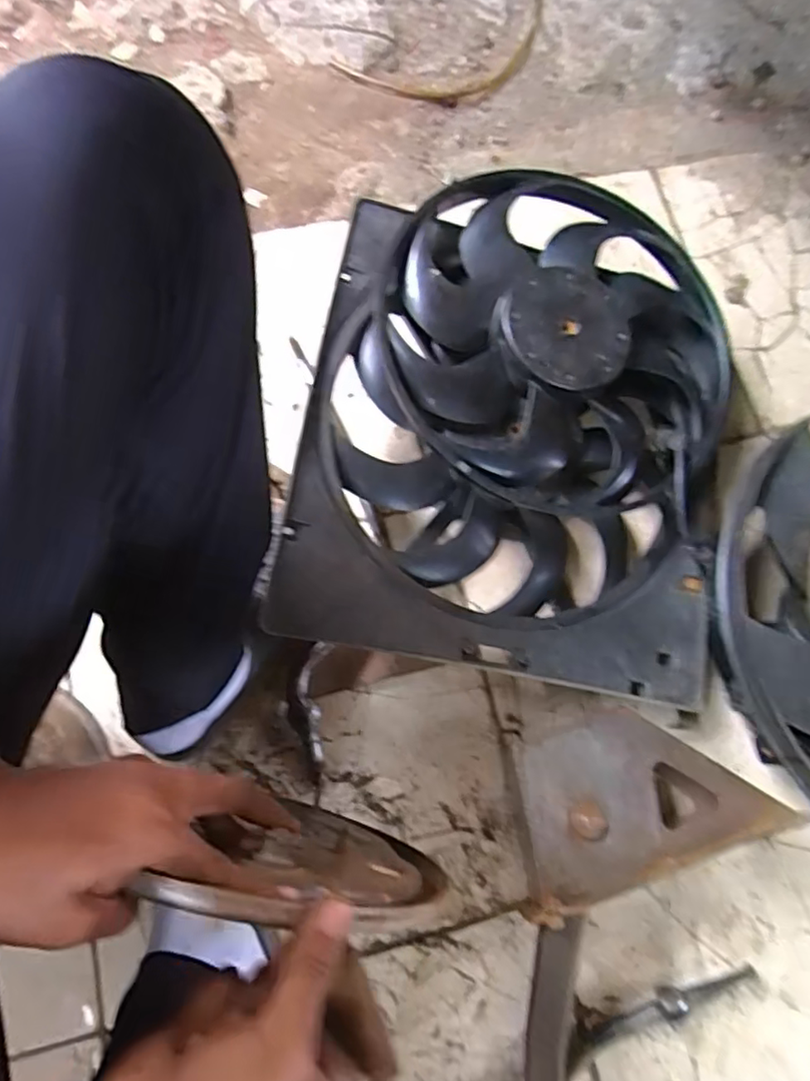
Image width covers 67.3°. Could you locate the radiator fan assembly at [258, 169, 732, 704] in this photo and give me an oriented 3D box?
[{"bbox_3d":[0.117,-0.119,0.631,0.414,0.137,0.505,11,73,-1],"label":"radiator fan assembly"}]

